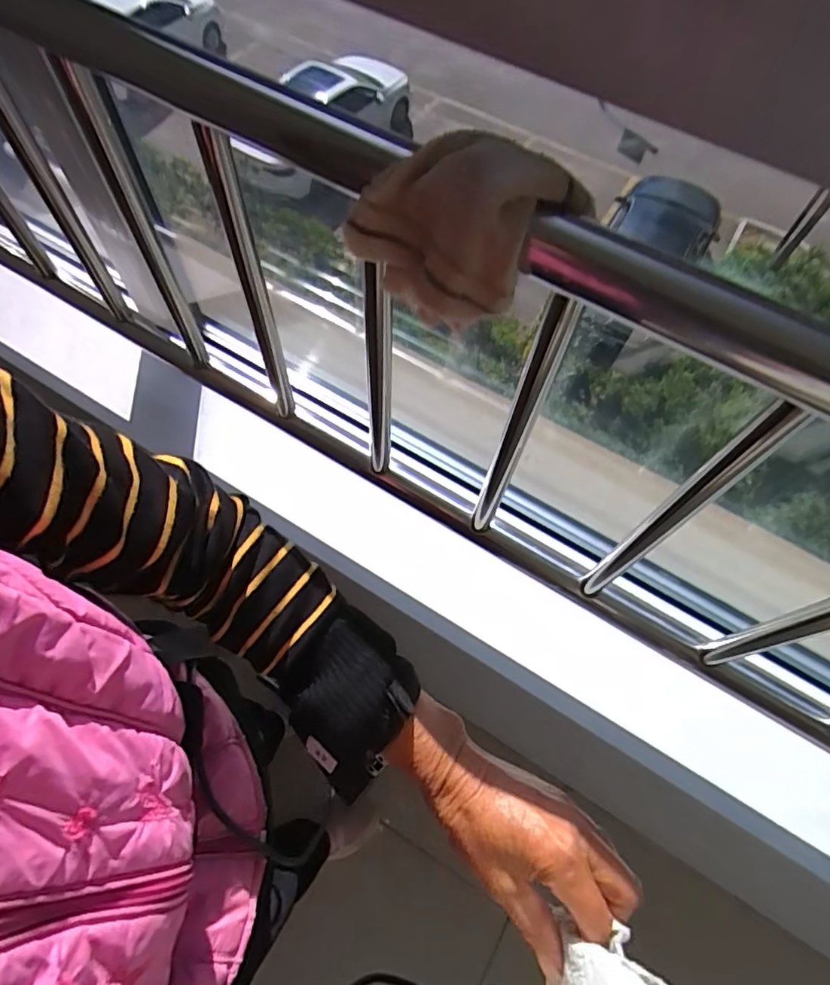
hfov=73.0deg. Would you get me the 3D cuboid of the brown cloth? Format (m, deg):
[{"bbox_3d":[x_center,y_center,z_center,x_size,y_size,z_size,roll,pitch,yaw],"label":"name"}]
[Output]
[{"bbox_3d":[0.024,-0.138,0.296,0.106,0.071,0.069,29,66,11],"label":"brown cloth"}]

